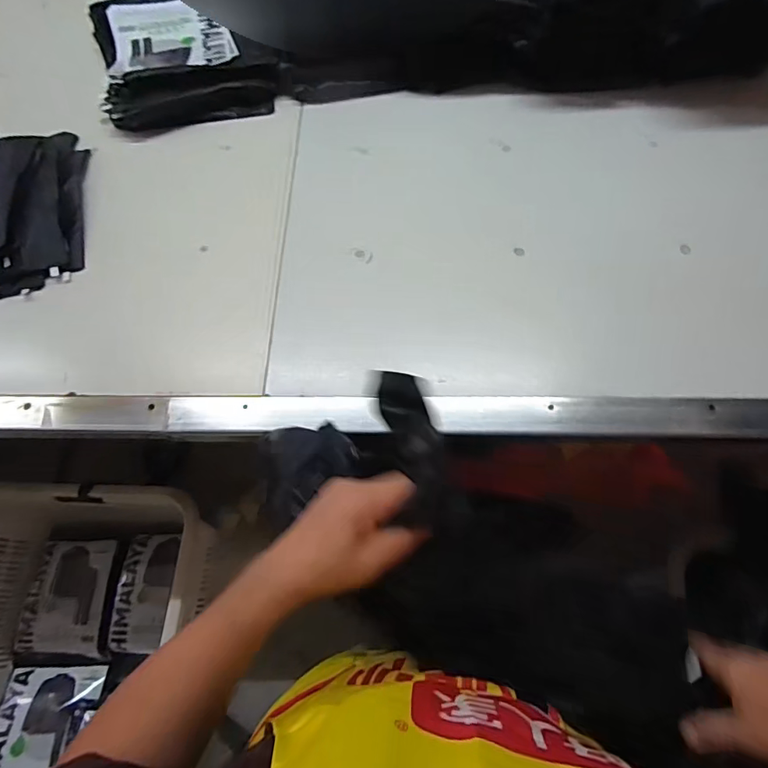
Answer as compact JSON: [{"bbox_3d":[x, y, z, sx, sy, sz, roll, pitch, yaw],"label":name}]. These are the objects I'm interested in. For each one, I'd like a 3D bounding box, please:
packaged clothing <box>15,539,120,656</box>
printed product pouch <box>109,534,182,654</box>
[{"bbox_3d":[-0.764,0.518,1.132,0.197,0.082,0.261,0,75,7],"label":"packaged clothing"},{"bbox_3d":[-0.582,0.503,1.148,0.131,0.048,0.256,-1,66,2],"label":"printed product pouch"}]

